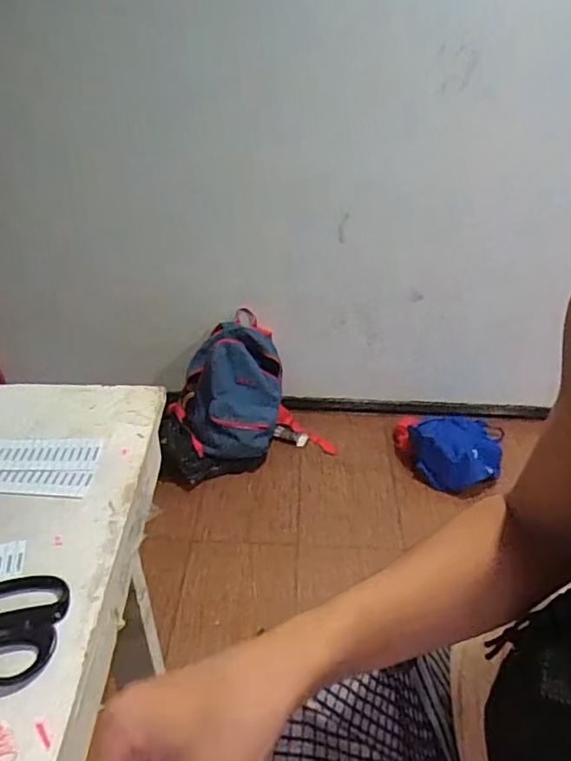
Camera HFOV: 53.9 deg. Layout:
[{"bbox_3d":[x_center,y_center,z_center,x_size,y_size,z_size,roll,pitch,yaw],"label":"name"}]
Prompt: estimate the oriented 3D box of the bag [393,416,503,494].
[{"bbox_3d":[0.518,0.200,1.801,0.332,0.112,0.281,10,37,11],"label":"bag"}]

